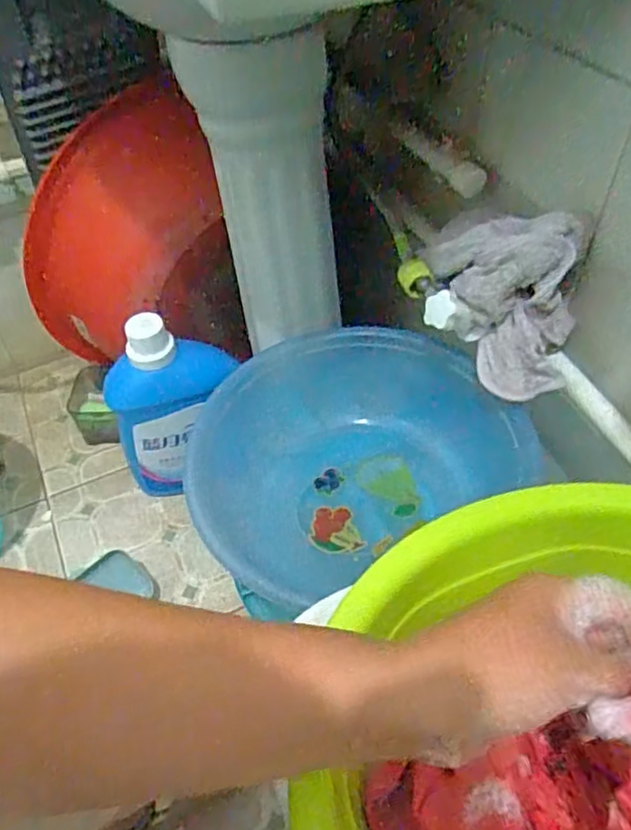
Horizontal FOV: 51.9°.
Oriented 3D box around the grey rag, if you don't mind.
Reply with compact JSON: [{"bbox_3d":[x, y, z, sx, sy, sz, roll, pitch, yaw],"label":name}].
[{"bbox_3d":[0.172,-0.116,0.615,0.151,0.118,0.140,14,51,13],"label":"grey rag"}]

